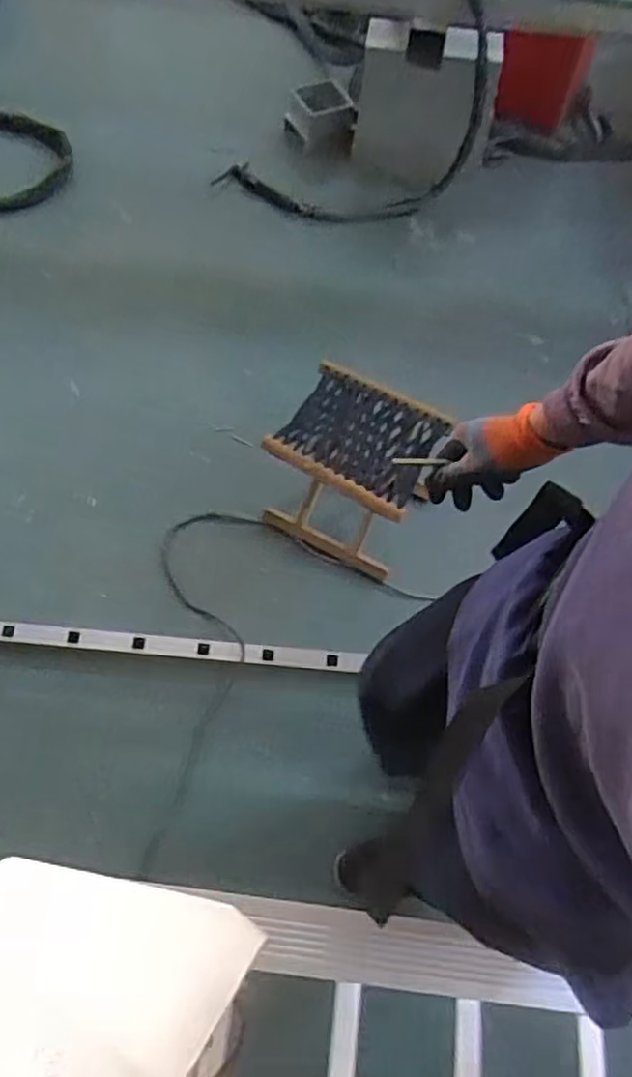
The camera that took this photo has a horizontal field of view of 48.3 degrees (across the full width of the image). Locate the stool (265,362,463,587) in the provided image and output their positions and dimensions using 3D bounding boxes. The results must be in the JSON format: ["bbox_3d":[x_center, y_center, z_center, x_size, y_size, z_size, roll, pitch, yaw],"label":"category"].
[{"bbox_3d":[0.085,-0.146,1.538,0.296,0.343,0.311,29,65,11],"label":"stool"}]

